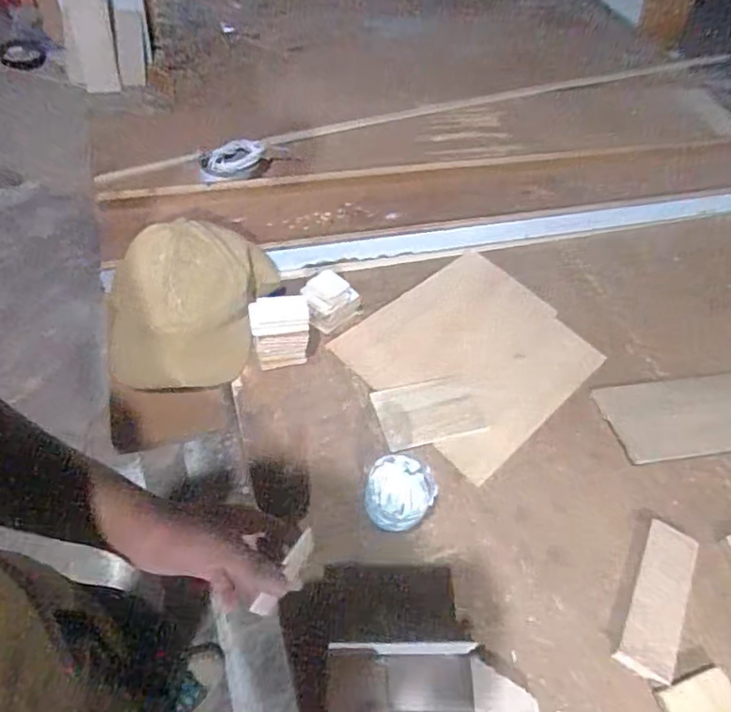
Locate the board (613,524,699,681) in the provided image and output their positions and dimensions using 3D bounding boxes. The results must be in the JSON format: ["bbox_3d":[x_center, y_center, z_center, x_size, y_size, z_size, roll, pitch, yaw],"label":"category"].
[{"bbox_3d":[0.301,0.248,0.576,0.053,0.021,0.153,26,56,14],"label":"board"}]

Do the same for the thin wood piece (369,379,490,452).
[{"bbox_3d":[0.080,0.069,0.692,0.130,0.006,0.082,-9,54,-11],"label":"thin wood piece"}]

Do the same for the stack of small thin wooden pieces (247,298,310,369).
[{"bbox_3d":[-0.105,-0.028,0.697,0.068,0.084,0.049,-9,54,-11],"label":"stack of small thin wooden pieces"}]

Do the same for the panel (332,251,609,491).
[{"bbox_3d":[0.144,-0.008,0.759,0.292,0.013,0.257,-36,64,-27],"label":"panel"}]

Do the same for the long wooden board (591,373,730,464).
[{"bbox_3d":[0.460,0.069,0.721,0.305,0.022,0.115,-4,54,-7],"label":"long wooden board"}]

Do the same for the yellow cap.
[{"bbox_3d":[-0.215,-0.065,0.699,0.213,0.104,0.183,-7,54,-10],"label":"yellow cap"}]

